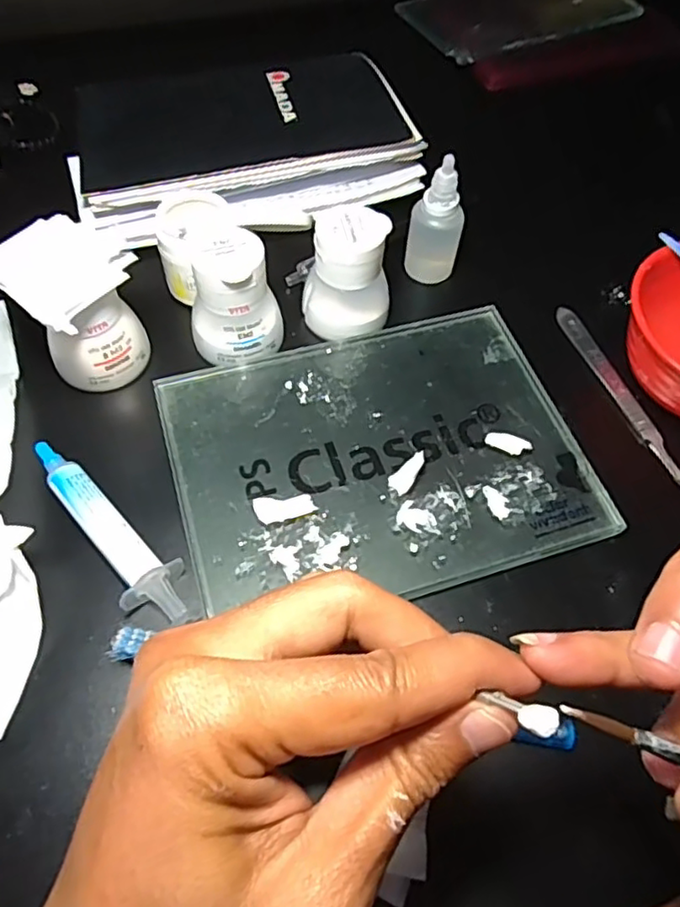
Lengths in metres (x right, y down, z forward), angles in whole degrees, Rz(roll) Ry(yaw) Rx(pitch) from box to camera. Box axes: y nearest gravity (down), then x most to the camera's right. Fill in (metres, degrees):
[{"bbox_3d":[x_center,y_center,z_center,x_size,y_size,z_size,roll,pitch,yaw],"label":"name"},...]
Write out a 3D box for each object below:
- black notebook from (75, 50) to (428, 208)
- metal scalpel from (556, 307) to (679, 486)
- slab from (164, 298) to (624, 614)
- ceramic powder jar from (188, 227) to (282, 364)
[{"bbox_3d":[-0.065,-0.224,0.415,0.210,0.008,0.147,-15,58,-8],"label":"black notebook"},{"bbox_3d":[0.156,-0.031,0.344,0.012,0.007,0.137,-14,61,-11],"label":"metal scalpel"},{"bbox_3d":[0.019,-0.002,0.315,0.199,0.009,0.148,-14,63,-11],"label":"slab"},{"bbox_3d":[-0.056,-0.083,0.328,0.047,0.055,0.044,2,60,-3],"label":"ceramic powder jar"}]

